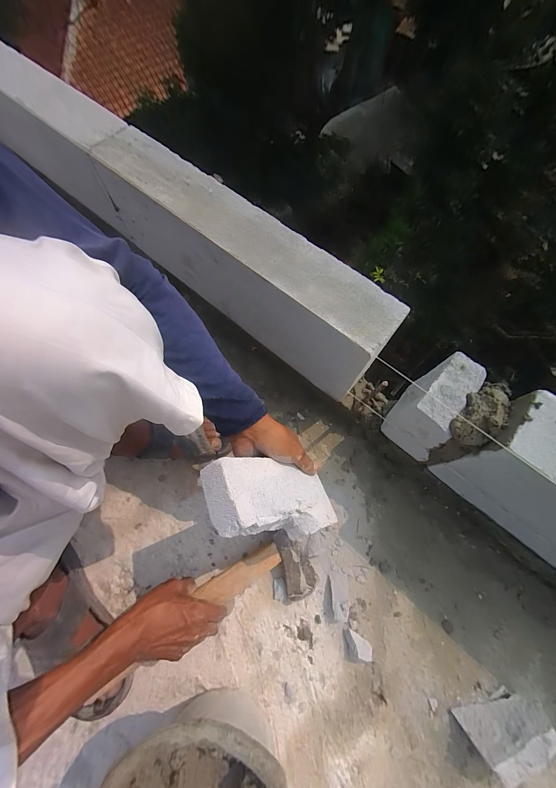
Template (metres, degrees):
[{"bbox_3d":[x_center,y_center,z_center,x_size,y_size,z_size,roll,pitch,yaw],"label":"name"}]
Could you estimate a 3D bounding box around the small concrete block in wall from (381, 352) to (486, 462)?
[{"bbox_3d":[0.240,0.022,0.451,0.090,0.141,0.113,35,73,11],"label":"small concrete block in wall"}]

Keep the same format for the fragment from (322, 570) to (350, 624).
[{"bbox_3d":[0.094,0.328,0.461,0.035,0.025,0.071,10,72,3],"label":"fragment"}]

